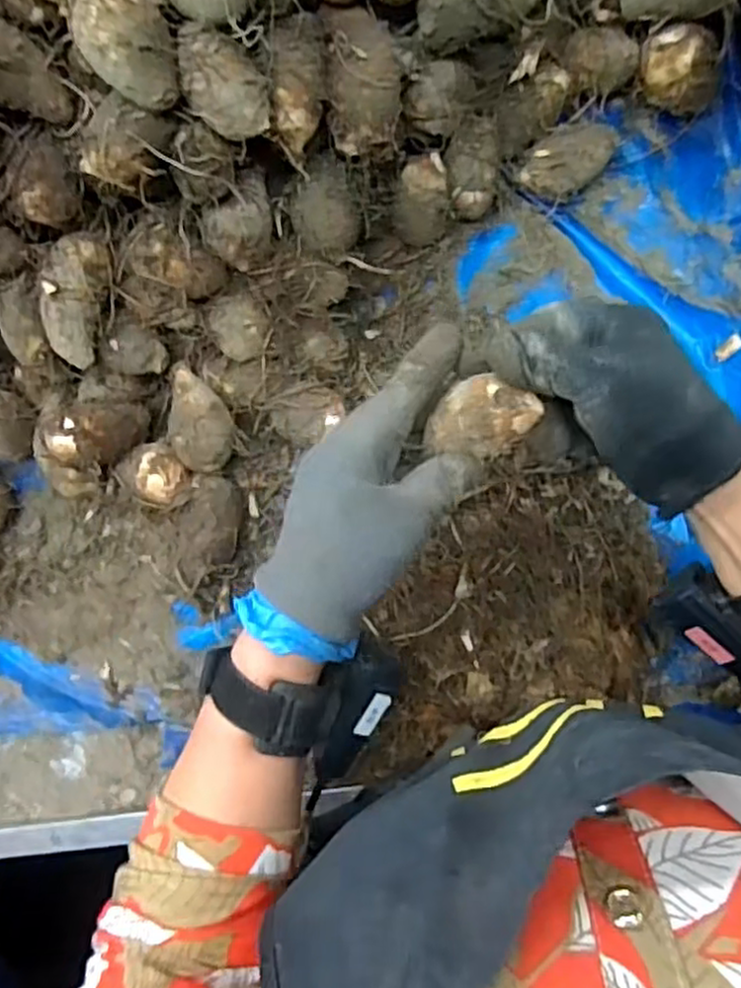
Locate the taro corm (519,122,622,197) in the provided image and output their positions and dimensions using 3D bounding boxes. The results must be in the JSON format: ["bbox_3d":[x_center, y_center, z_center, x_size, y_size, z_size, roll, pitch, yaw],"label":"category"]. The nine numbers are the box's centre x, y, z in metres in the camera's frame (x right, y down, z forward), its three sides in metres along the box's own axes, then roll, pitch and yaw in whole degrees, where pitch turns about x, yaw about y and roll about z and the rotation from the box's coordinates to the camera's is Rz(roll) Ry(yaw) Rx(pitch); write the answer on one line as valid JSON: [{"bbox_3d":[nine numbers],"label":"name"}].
[{"bbox_3d":[0.132,-0.220,0.470,0.062,0.033,0.038,-37,84,3],"label":"taro corm"}]

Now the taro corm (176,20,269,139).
[{"bbox_3d":[-0.073,-0.206,0.356,0.040,0.033,0.038,11,88,6],"label":"taro corm"}]

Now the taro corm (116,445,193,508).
[{"bbox_3d":[-0.144,-0.012,0.486,0.054,0.038,0.041,8,88,6],"label":"taro corm"}]

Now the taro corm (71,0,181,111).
[{"bbox_3d":[-0.113,-0.210,0.334,0.037,0.033,0.046,-23,85,4],"label":"taro corm"}]

